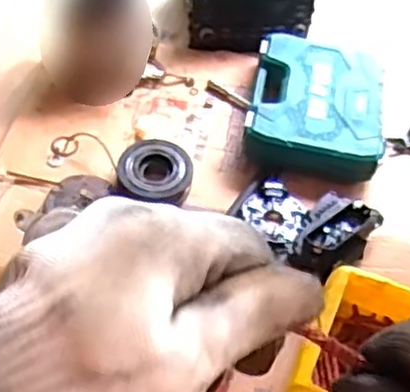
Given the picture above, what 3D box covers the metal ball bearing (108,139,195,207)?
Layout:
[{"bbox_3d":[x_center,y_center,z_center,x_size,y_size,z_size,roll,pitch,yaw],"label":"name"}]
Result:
[{"bbox_3d":[-0.070,-0.036,1.014,0.101,0.032,0.091,9,57,-6],"label":"metal ball bearing"}]

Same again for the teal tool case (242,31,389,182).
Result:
[{"bbox_3d":[0.175,-0.141,1.101,0.205,0.070,0.239,12,49,7],"label":"teal tool case"}]

